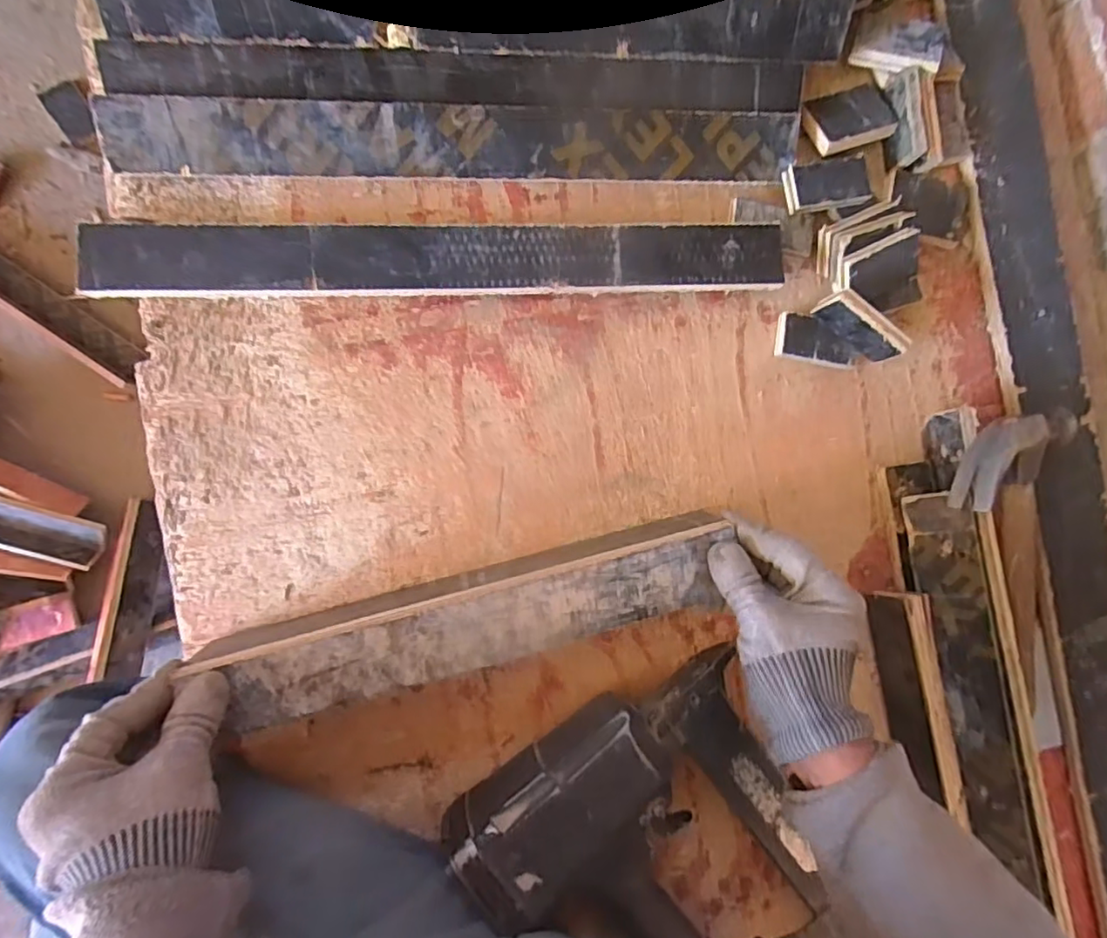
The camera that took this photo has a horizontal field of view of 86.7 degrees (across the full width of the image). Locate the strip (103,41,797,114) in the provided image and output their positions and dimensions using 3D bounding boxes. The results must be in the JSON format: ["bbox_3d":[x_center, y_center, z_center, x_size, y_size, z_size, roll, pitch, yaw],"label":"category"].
[{"bbox_3d":[-0.053,-0.284,0.430,0.501,0.014,0.036,-3,104,-7],"label":"strip"}]

